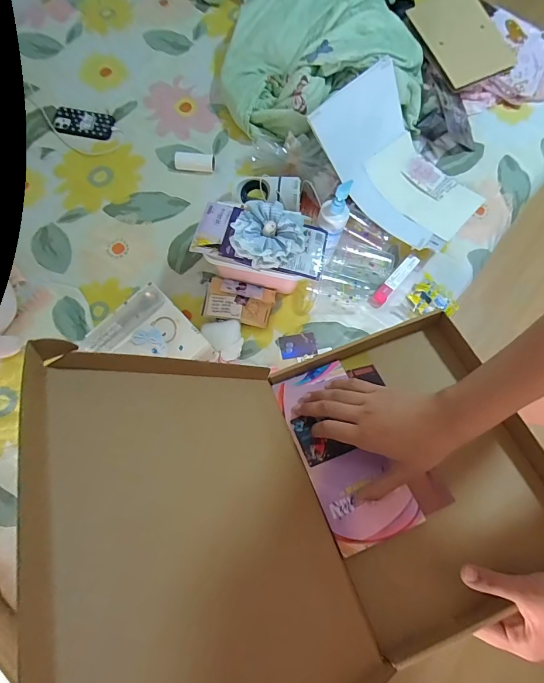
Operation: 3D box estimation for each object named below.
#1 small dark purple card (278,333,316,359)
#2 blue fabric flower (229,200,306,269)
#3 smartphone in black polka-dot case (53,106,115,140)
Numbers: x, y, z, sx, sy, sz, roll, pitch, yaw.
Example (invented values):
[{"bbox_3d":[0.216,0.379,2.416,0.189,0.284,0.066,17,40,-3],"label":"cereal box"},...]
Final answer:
[{"bbox_3d":[0.063,0.009,0.861,0.086,0.005,0.056,-9,76,-6],"label":"small dark purple card"},{"bbox_3d":[-0.007,-0.220,0.725,0.149,0.047,0.135,-5,75,-3],"label":"blue fabric flower"},{"bbox_3d":[-0.533,-0.620,1.023,0.158,0.009,0.087,6,83,-5],"label":"smartphone in black polka-dot case"}]

